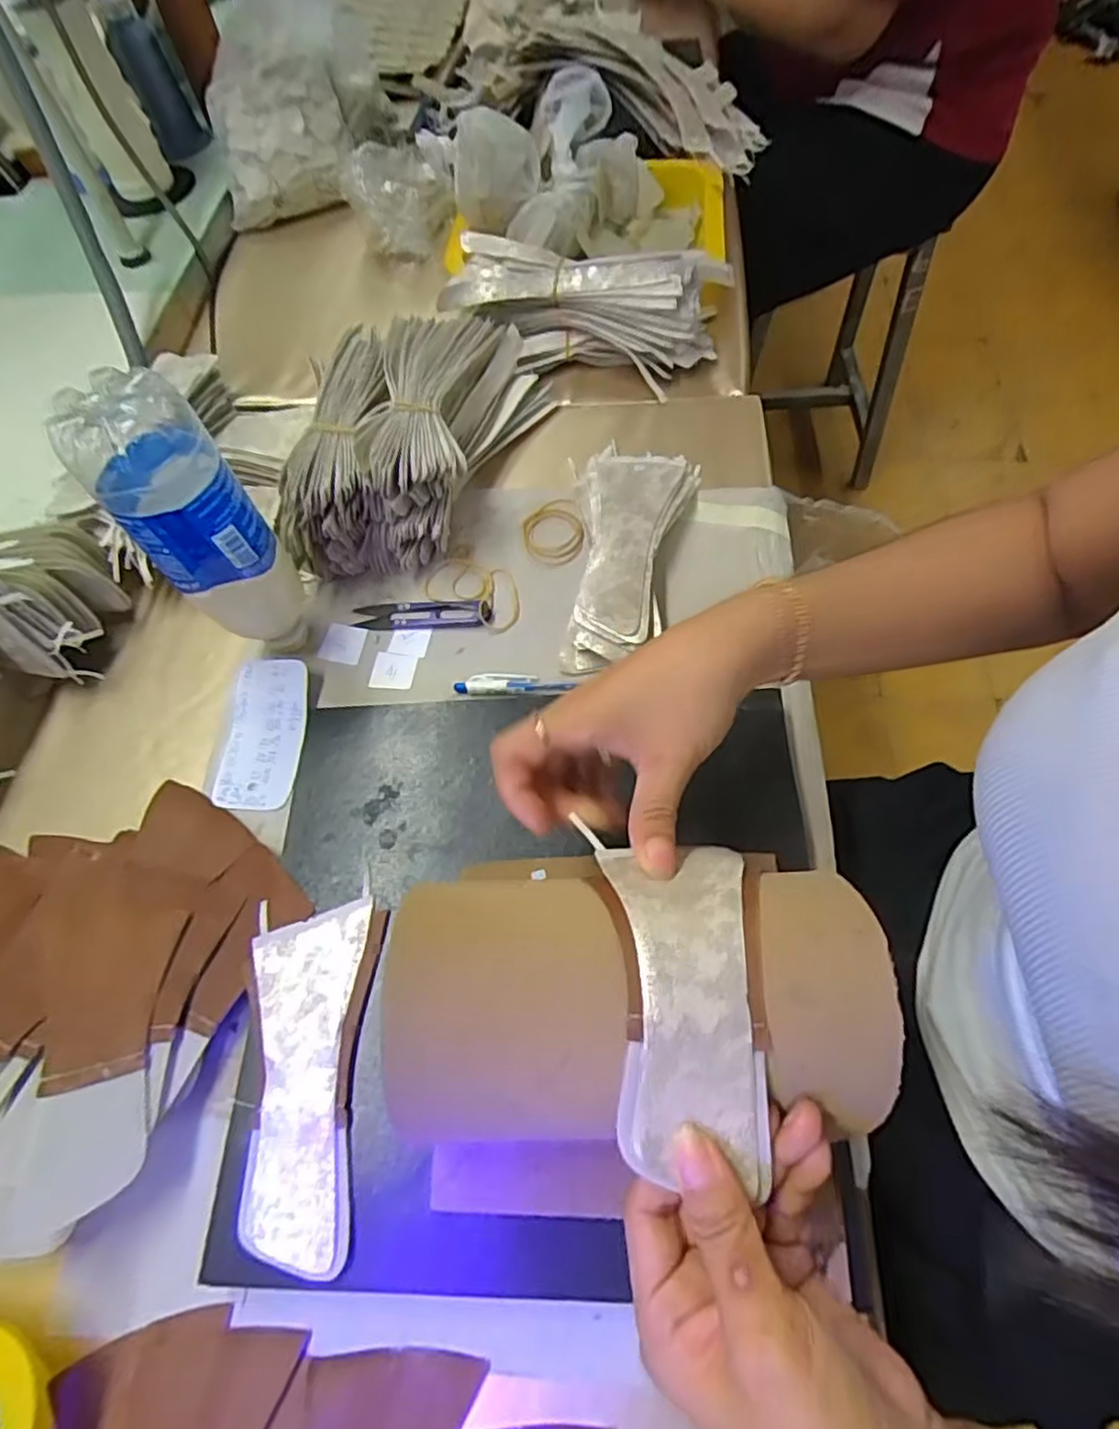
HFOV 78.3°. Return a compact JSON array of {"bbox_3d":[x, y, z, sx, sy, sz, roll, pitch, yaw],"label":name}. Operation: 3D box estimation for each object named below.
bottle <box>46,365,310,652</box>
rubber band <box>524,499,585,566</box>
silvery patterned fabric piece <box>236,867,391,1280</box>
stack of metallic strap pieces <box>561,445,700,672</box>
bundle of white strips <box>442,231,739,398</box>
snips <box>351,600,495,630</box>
[{"bbox_3d":[-0.204,-0.099,0.410,0.062,0.201,0.055,-35,67,-14],"label":"bottle"},{"bbox_3d":[-0.006,-0.143,0.531,0.045,0.010,0.058,-10,64,-2],"label":"rubber band"},{"bbox_3d":[-0.133,0.179,0.352,0.068,0.008,0.165,-2,64,2],"label":"silvery patterned fabric piece"},{"bbox_3d":[0.054,-0.119,0.498,0.094,0.039,0.182,1,64,4],"label":"stack of metallic strap pieces"},{"bbox_3d":[0.022,-0.354,0.597,0.237,0.075,0.096,-2,64,2],"label":"bundle of white strips"},{"bbox_3d":[-0.100,-0.073,0.498,0.098,0.010,0.023,-1,64,3],"label":"snips"}]

